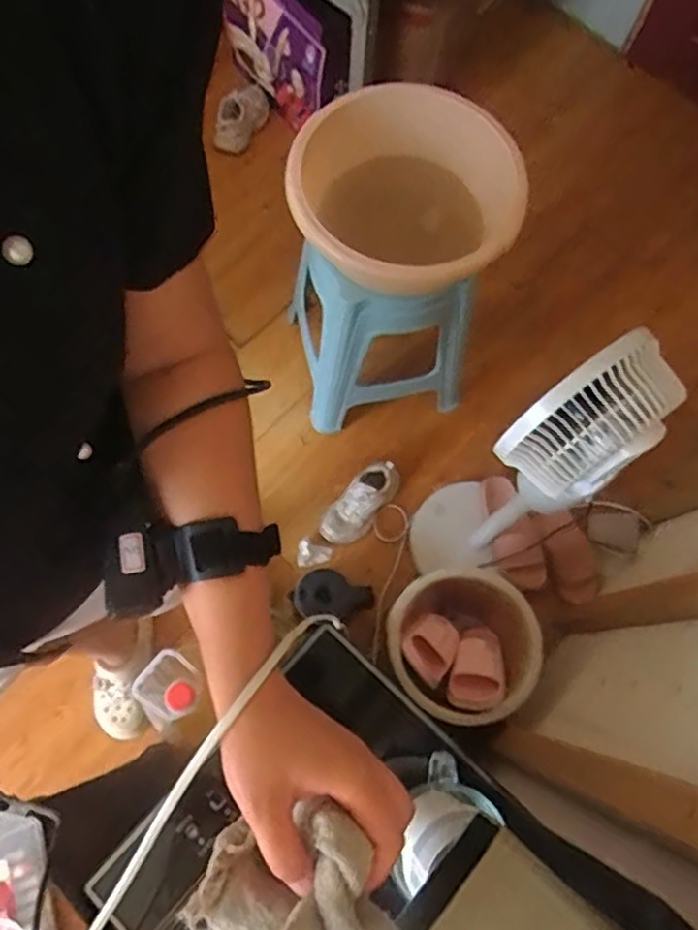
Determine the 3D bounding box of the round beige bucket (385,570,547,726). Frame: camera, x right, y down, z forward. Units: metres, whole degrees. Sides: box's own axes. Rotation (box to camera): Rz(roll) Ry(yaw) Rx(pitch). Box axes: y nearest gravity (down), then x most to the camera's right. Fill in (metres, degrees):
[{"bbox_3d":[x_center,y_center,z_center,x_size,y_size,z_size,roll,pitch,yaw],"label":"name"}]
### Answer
[{"bbox_3d":[0.201,0.346,1.240,0.268,0.225,0.257,-1,72,-3],"label":"round beige bucket"}]

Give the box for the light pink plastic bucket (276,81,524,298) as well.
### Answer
[{"bbox_3d":[0.092,-0.434,1.087,0.356,0.227,0.329,1,72,-2],"label":"light pink plastic bucket"}]

